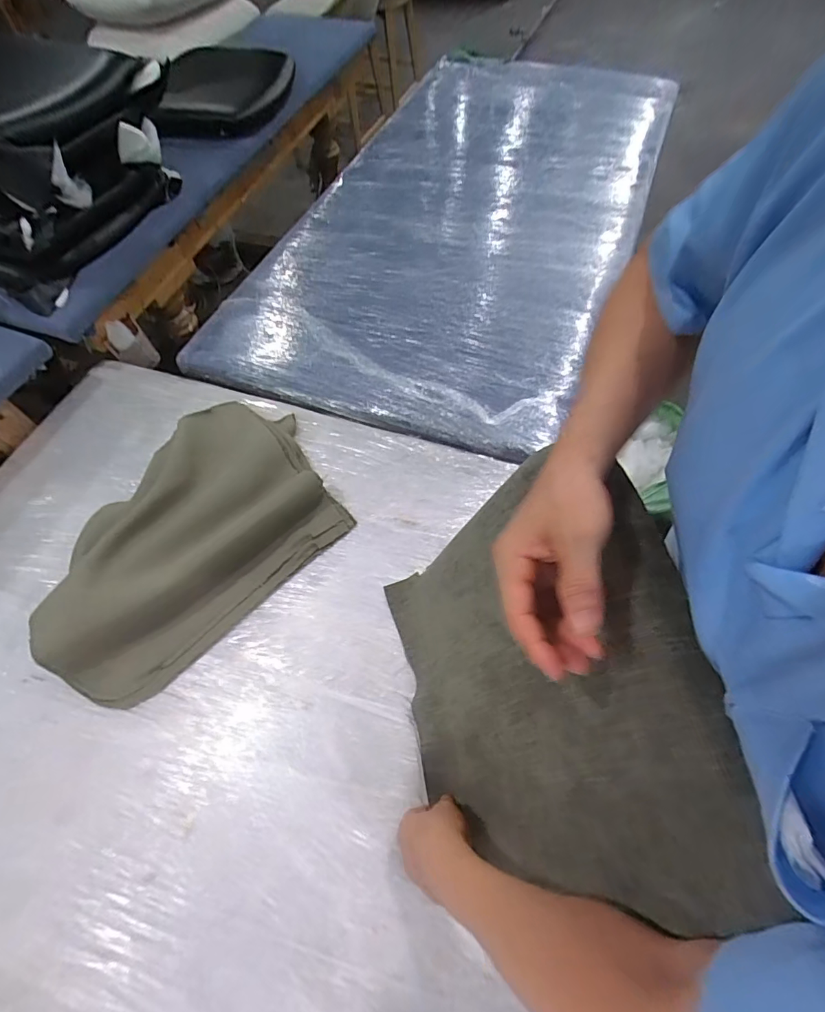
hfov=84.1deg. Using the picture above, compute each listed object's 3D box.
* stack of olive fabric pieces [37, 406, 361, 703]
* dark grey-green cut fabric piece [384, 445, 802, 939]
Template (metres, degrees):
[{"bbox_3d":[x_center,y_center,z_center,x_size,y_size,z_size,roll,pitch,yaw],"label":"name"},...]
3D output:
[{"bbox_3d":[-0.386,0.024,0.771,0.507,0.105,0.380,-41,67,-18],"label":"stack of olive fabric pieces"},{"bbox_3d":[0.105,0.179,0.502,0.039,0.441,0.369,3,62,-25],"label":"dark grey-green cut fabric piece"}]

